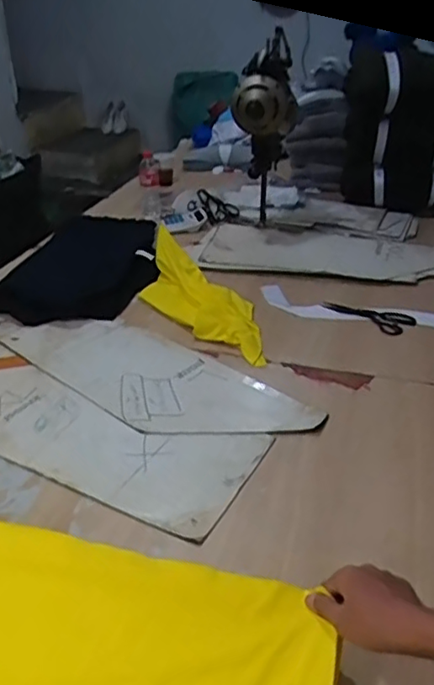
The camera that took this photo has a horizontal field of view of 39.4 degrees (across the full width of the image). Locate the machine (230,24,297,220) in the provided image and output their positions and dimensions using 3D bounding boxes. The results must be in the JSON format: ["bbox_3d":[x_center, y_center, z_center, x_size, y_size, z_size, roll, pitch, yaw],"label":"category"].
[{"bbox_3d":[0.119,-0.565,1.692,0.172,0.486,0.265,-3,32,-5],"label":"machine"}]

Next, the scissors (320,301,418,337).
[{"bbox_3d":[0.348,-0.058,1.425,0.221,0.018,0.092,15,35,23],"label":"scissors"}]

